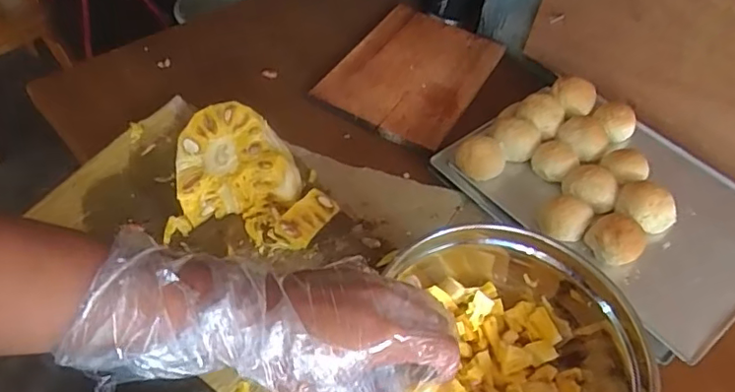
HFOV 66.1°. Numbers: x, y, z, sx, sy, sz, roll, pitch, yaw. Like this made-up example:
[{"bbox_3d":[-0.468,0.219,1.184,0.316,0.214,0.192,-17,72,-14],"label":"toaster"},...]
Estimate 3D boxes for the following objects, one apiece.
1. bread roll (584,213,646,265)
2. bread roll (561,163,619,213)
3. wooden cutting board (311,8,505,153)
[{"bbox_3d":[0.360,0.059,0.825,0.065,0.044,0.078,-10,54,-13],"label":"bread roll"},{"bbox_3d":[0.353,-0.017,0.887,0.083,0.038,0.067,28,55,16],"label":"bread roll"},{"bbox_3d":[0.093,-0.251,1.129,0.262,0.024,0.381,25,54,14],"label":"wooden cutting board"}]

